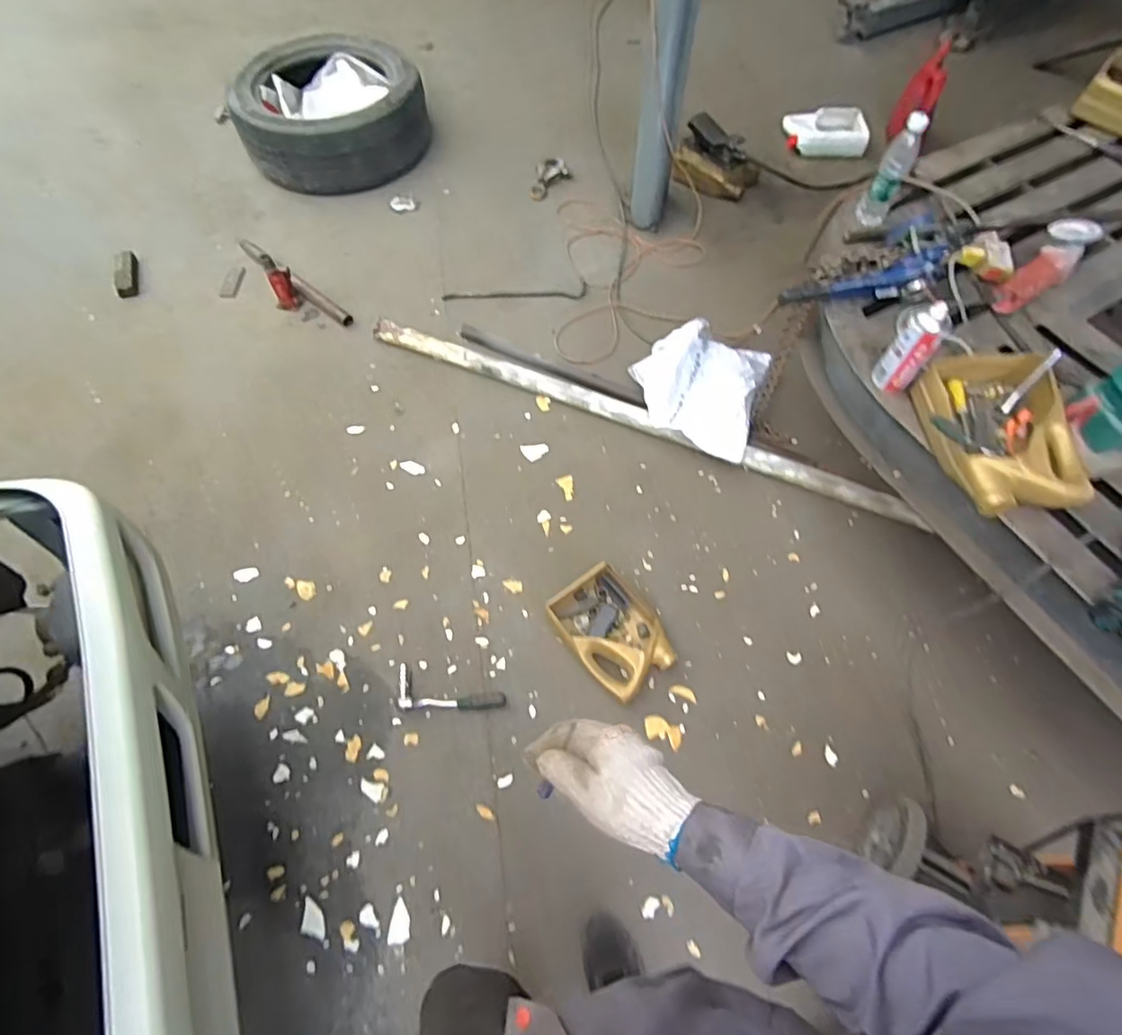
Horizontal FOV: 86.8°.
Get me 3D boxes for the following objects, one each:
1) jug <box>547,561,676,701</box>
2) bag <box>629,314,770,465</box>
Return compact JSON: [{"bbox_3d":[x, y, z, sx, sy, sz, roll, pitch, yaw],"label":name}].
[{"bbox_3d":[0.119,0.267,1.428,0.216,0.098,0.299,-35,67,-18],"label":"jug"},{"bbox_3d":[0.389,-0.398,1.669,0.355,0.146,0.405,18,61,9],"label":"bag"}]

